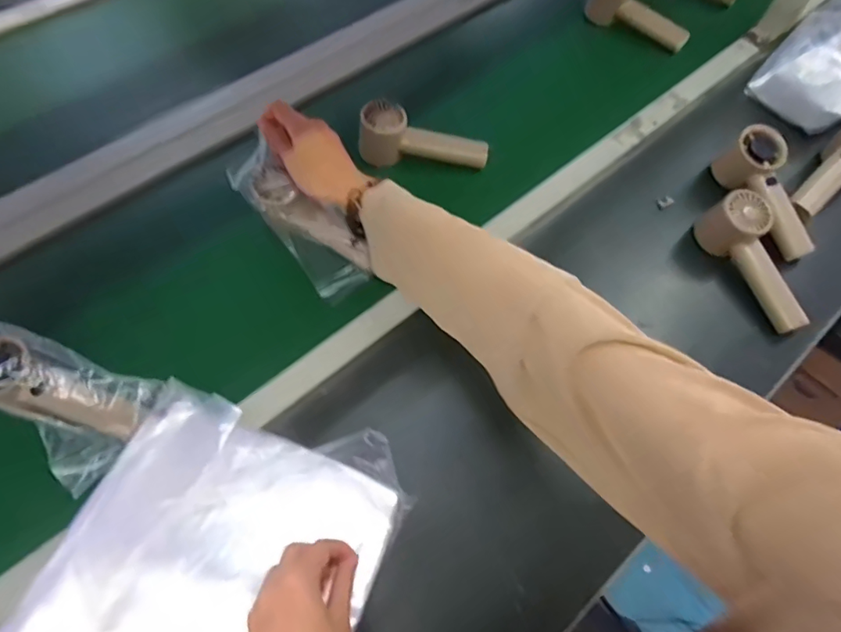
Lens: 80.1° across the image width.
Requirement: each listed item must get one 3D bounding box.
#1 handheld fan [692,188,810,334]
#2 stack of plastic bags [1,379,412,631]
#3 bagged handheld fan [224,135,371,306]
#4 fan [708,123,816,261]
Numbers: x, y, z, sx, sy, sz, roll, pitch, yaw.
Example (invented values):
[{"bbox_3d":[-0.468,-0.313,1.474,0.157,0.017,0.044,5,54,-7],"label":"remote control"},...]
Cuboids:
[{"bbox_3d":[0.377,-0.059,0.563,0.048,0.060,0.159,-23,80,-12],"label":"handheld fan"},{"bbox_3d":[-0.164,0.201,0.399,0.235,0.041,0.276,26,65,0],"label":"stack of plastic bags"},{"bbox_3d":[-0.128,-0.099,0.539,0.061,0.044,0.178,-43,97,-20],"label":"bagged handheld fan"},{"bbox_3d":[0.413,-0.143,0.601,0.060,0.062,0.160,-25,85,-14],"label":"fan"}]

